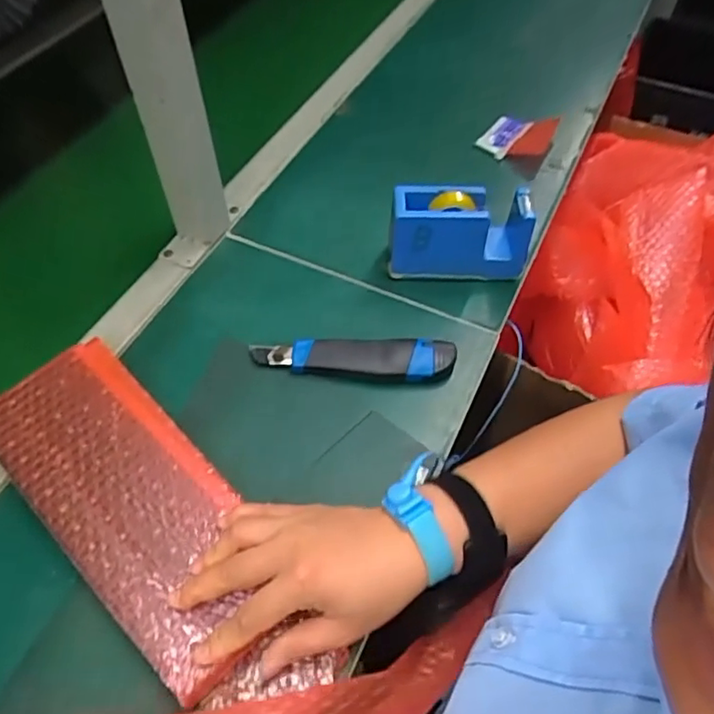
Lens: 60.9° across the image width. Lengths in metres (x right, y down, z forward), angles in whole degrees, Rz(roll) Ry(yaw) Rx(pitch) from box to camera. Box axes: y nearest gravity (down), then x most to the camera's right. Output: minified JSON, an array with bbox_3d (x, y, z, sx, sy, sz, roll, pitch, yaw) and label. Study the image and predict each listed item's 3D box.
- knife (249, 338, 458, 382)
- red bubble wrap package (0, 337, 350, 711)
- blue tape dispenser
[{"bbox_3d":[-0.003,0.001,0.540,0.176,0.023,0.039,5,54,2],"label":"knife"},{"bbox_3d":[-0.156,0.118,0.441,0.119,0.021,0.321,-34,64,-23],"label":"red bubble wrap package"},{"bbox_3d":[0.097,-0.114,0.585,0.131,0.087,0.050,1,54,0],"label":"blue tape dispenser"}]

